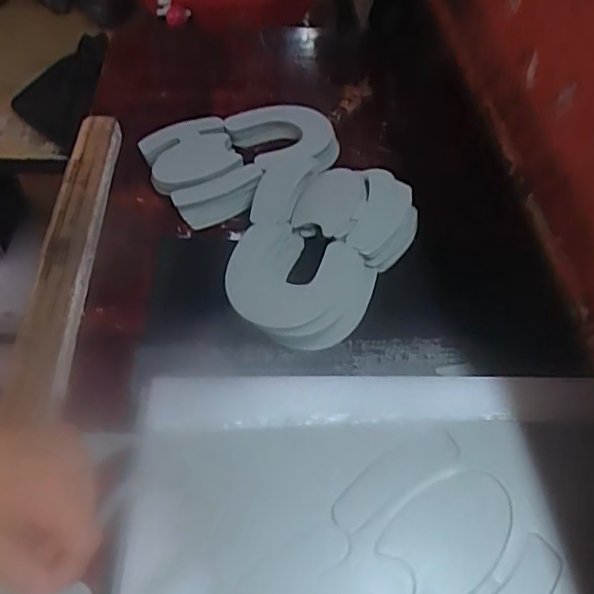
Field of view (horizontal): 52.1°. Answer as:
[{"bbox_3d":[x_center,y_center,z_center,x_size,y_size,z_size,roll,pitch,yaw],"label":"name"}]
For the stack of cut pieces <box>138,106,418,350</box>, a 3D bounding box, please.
[{"bbox_3d":[-0.010,-0.087,0.527,0.176,0.038,0.260,-23,58,-23],"label":"stack of cut pieces"}]

